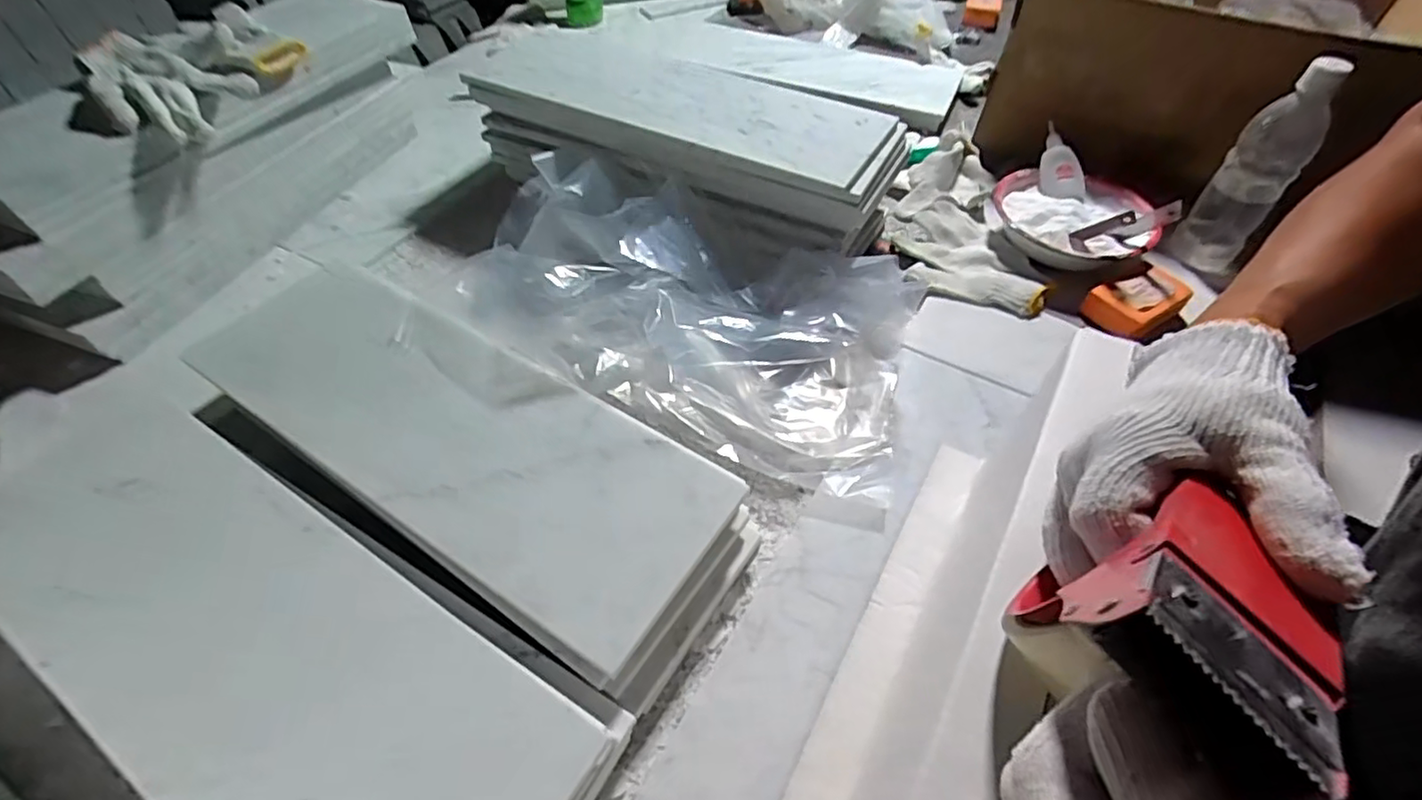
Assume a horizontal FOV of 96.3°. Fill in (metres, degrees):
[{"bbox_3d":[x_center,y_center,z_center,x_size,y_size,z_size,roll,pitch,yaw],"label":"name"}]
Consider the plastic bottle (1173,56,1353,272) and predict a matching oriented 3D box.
[{"bbox_3d":[0.549,-0.231,0.645,0.065,0.207,0.058,25,56,21],"label":"plastic bottle"}]

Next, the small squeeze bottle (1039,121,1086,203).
[{"bbox_3d":[0.394,-0.266,0.724,0.039,0.026,0.095,-12,83,-11],"label":"small squeeze bottle"}]

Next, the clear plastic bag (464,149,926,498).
[{"bbox_3d":[-0.024,-0.102,0.599,0.434,0.114,0.266,16,53,15],"label":"clear plastic bag"}]

